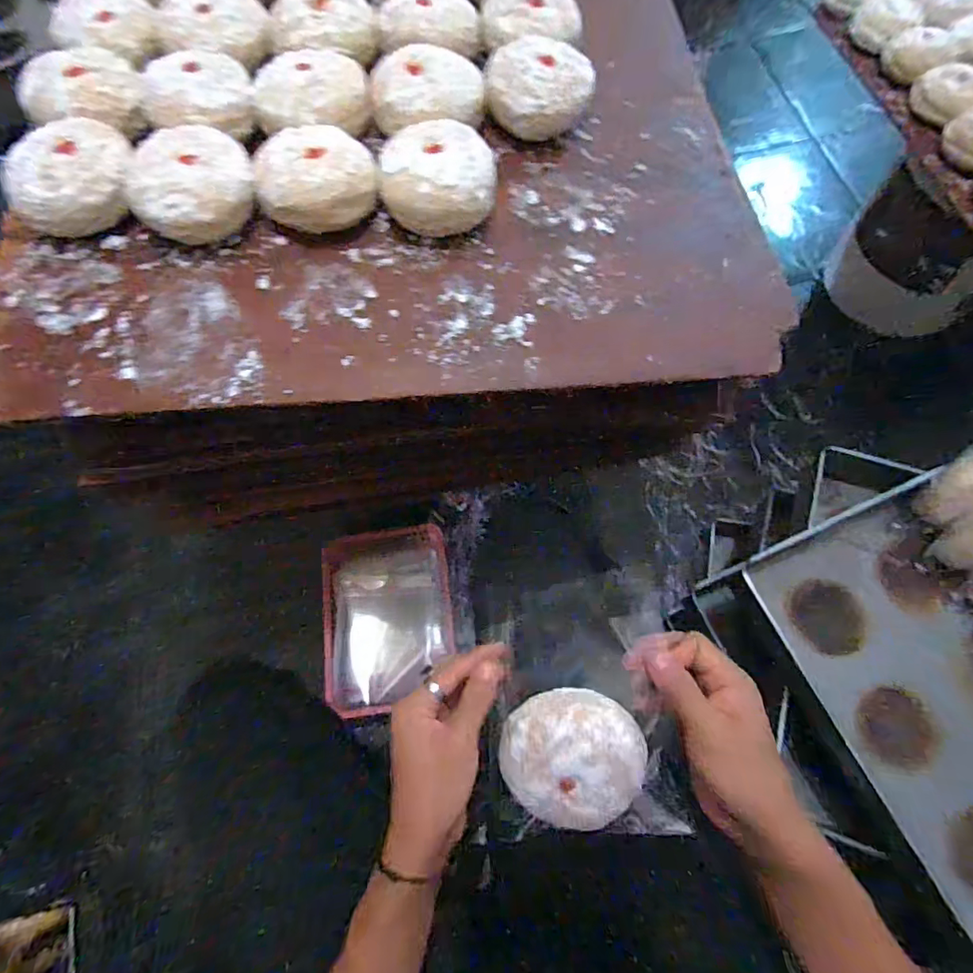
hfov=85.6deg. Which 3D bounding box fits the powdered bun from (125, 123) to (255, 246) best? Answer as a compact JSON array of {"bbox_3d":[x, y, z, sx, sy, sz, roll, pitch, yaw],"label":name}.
[{"bbox_3d":[-0.218,-0.223,0.385,0.083,0.037,0.085,-1,69,2],"label":"powdered bun"}]

